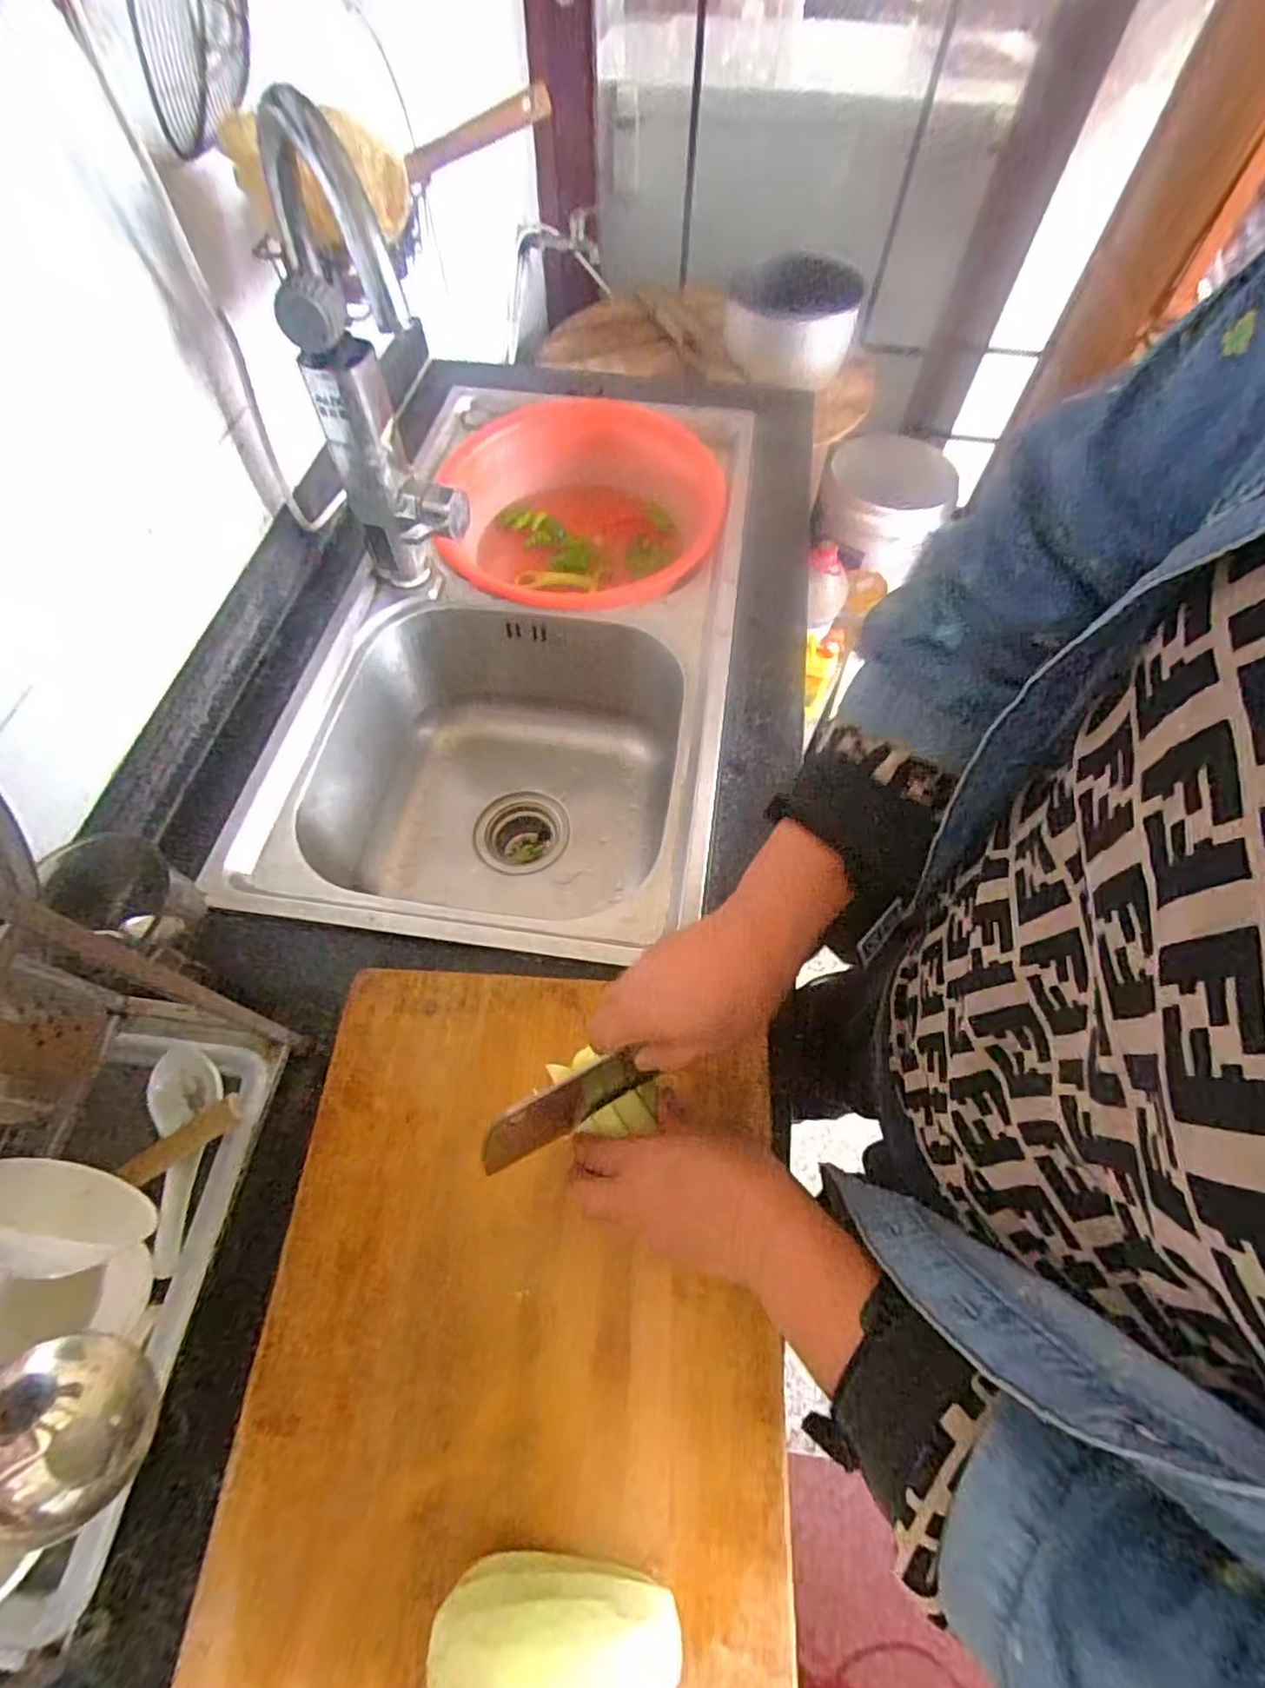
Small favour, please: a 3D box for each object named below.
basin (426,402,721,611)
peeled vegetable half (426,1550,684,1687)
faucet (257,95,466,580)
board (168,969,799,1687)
[{"bbox_3d":[-0.054,-0.387,0.815,0.322,0.130,0.322,0,62,-1],"label":"basin"},{"bbox_3d":[-0.034,0.365,0.299,0.111,0.060,0.060,8,62,3],"label":"peeled vegetable half"},{"bbox_3d":[-0.192,-0.318,0.520,0.099,0.351,0.168,-18,63,-10],"label":"faucet"},{"bbox_3d":[-0.064,0.275,0.389,0.296,0.024,0.387,3,62,1],"label":"board"}]

